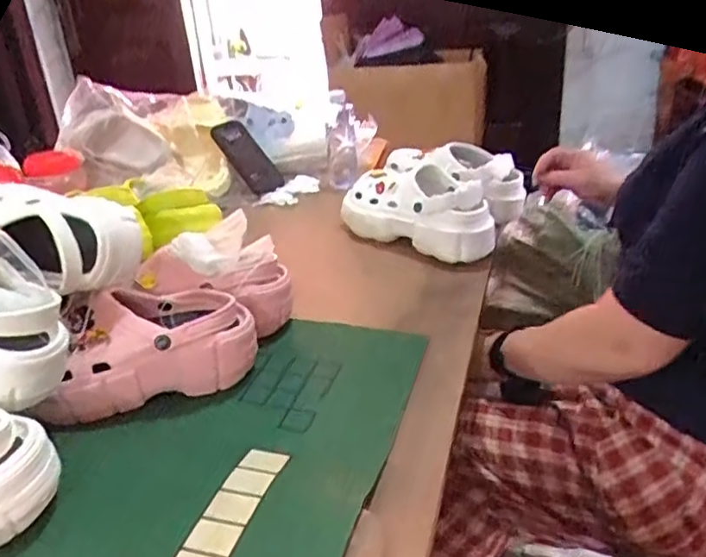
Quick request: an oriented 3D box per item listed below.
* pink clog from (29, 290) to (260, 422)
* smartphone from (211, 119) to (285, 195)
[{"bbox_3d":[-0.213,0.071,0.671,0.216,0.095,0.083,-13,28,-17],"label":"pink clog"},{"bbox_3d":[-0.201,-0.232,1.199,0.070,0.166,0.021,-37,-7,-18],"label":"smartphone"}]

